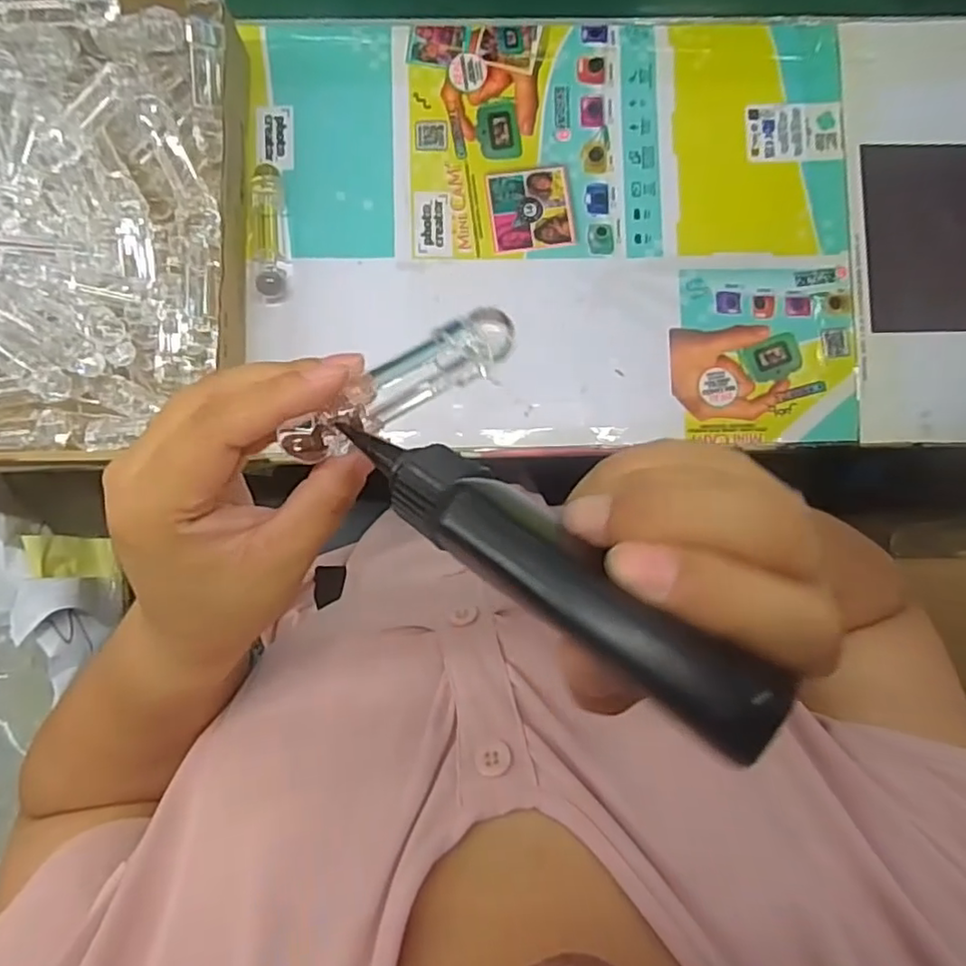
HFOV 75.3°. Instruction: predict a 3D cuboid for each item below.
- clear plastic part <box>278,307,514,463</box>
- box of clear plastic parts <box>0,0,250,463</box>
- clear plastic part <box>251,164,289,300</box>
[{"bbox_3d":[-0.029,-0.034,0.226,0.091,0.025,0.024,-36,88,-25],"label":"clear plastic part"},{"bbox_3d":[-0.291,-0.169,0.424,0.251,0.072,0.305,-1,86,-2],"label":"box of clear plastic parts"},{"bbox_3d":[-0.155,-0.183,0.453,0.021,0.016,0.093,-4,86,-2],"label":"clear plastic part"}]

